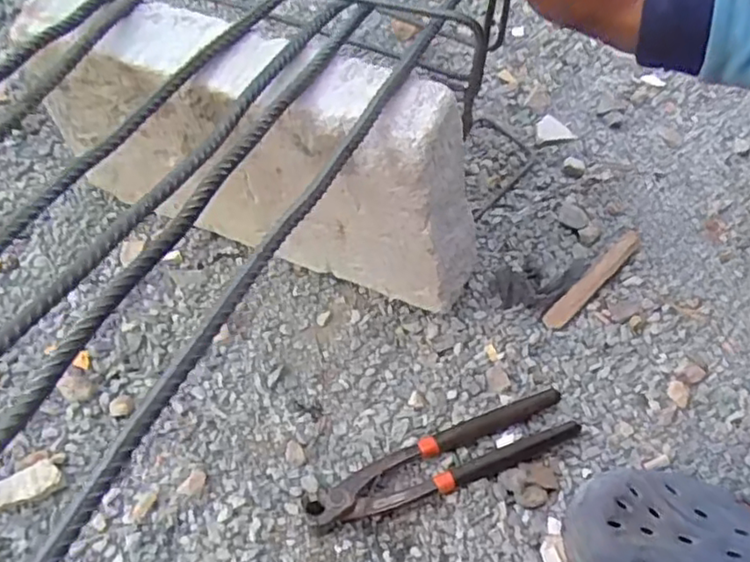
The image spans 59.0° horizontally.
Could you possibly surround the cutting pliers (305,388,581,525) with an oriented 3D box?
[{"bbox_3d":[0.053,0.136,0.504,0.215,0.022,0.043,-16,56,-15],"label":"cutting pliers"}]

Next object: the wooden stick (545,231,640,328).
[{"bbox_3d":[0.208,-0.005,0.618,0.018,0.017,0.146,39,60,22],"label":"wooden stick"}]

